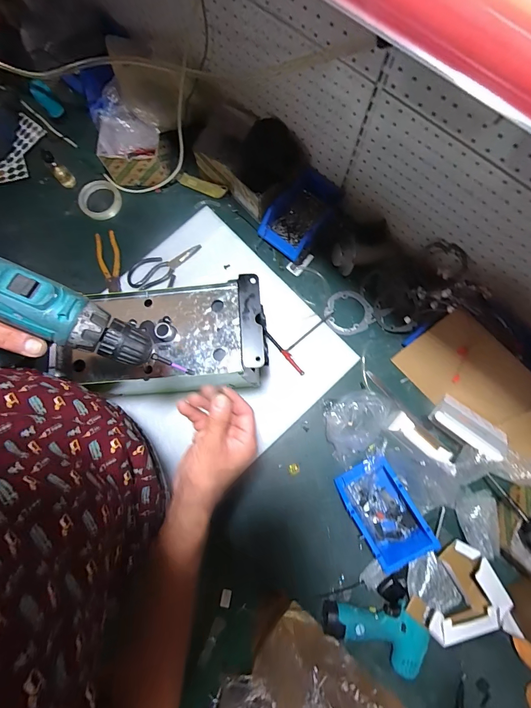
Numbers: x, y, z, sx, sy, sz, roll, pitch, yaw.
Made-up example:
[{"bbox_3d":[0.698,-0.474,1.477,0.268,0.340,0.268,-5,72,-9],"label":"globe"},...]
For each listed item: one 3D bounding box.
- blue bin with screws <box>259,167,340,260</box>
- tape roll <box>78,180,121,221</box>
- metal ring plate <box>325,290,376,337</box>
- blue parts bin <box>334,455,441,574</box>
[{"bbox_3d":[0.081,-0.327,0.783,0.127,0.074,0.189,37,82,7],"label":"blue bin with screws"},{"bbox_3d":[-0.396,-0.368,0.788,0.095,0.025,0.091,0,80,0],"label":"tape roll"},{"bbox_3d":[0.194,-0.098,0.774,0.109,0.012,0.107,0,80,0],"label":"metal ring plate"},{"bbox_3d":[0.230,0.309,0.659,0.117,0.078,0.193,-27,81,-5],"label":"blue parts bin"}]

